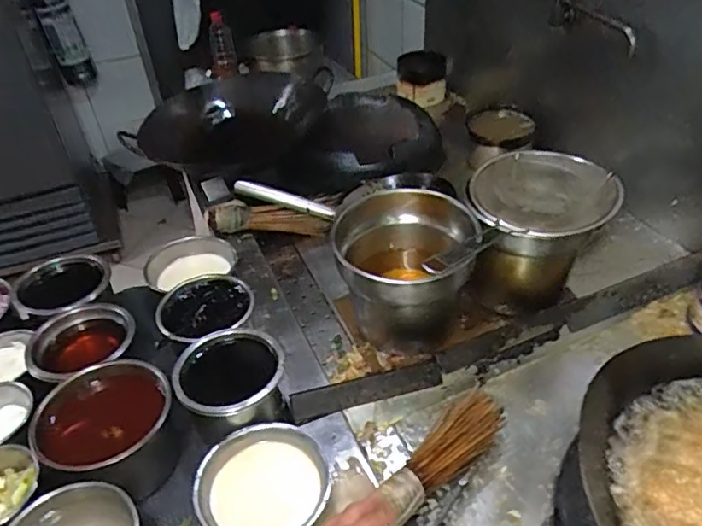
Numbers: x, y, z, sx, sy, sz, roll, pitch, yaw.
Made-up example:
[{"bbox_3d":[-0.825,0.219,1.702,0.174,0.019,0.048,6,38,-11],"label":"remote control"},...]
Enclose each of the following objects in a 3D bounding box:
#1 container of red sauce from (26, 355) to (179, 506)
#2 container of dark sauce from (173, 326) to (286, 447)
[{"bbox_3d":[-0.332,0.234,0.777,0.171,0.113,0.167,-3,40,2],"label":"container of red sauce"},{"bbox_3d":[-0.172,0.187,0.831,0.153,0.103,0.150,-19,42,-17],"label":"container of dark sauce"}]

